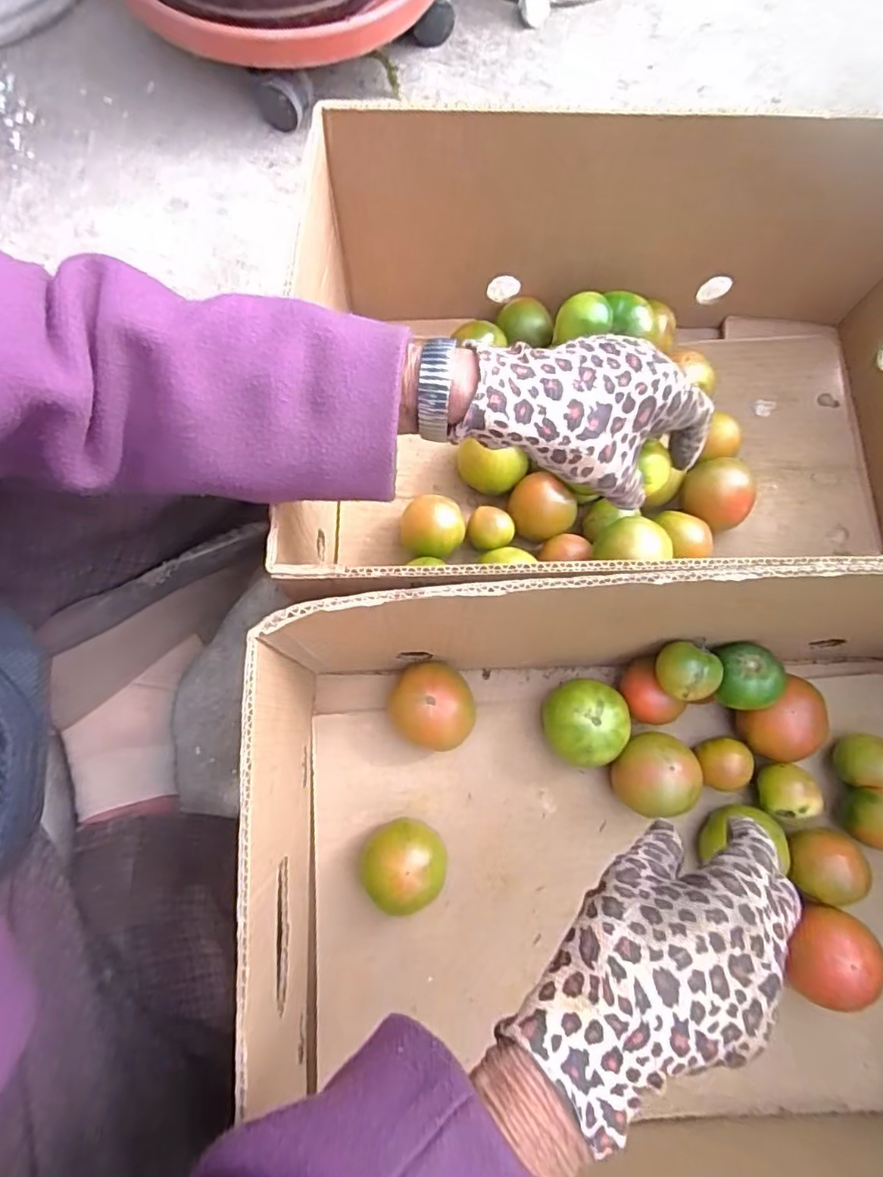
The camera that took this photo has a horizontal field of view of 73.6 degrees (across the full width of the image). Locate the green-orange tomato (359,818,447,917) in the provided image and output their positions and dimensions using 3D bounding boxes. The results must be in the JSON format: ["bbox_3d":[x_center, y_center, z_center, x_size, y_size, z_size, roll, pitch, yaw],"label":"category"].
[{"bbox_3d":[-0.027,0.200,0.432,0.059,0.049,0.058,0,75,-1],"label":"green-orange tomato"}]

